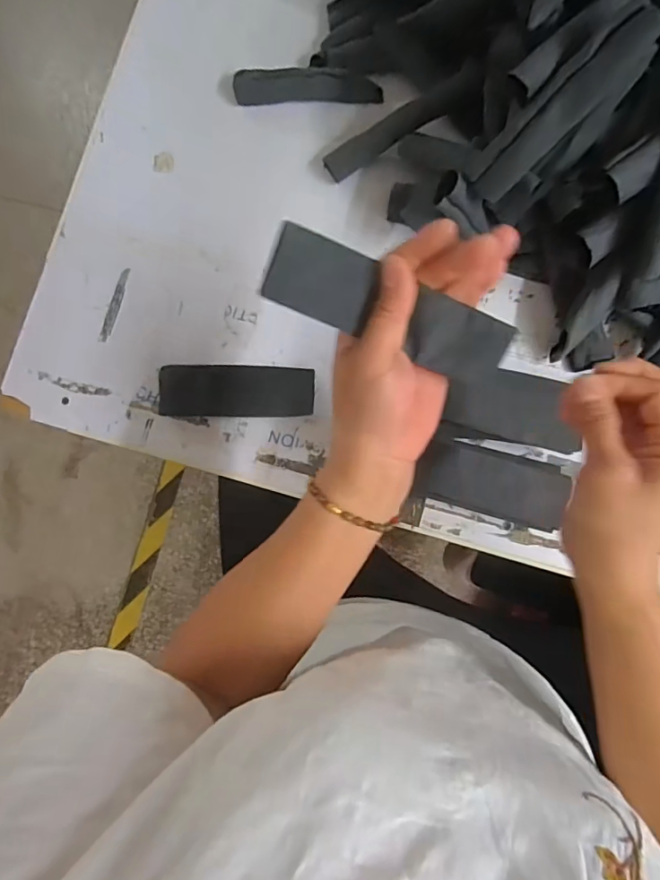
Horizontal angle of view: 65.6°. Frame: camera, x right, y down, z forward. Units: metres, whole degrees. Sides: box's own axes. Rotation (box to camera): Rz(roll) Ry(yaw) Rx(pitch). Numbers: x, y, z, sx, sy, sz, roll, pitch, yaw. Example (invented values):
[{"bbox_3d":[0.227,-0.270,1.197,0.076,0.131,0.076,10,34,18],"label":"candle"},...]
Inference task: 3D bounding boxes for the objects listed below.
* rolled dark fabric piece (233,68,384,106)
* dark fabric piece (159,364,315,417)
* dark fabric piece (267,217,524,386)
[{"bbox_3d":[-0.023,-0.368,0.530,0.151,0.020,0.029,1,83,5],"label":"rolled dark fabric piece"},{"bbox_3d":[-0.090,-0.050,0.496,0.147,0.015,0.052,0,83,5],"label":"dark fabric piece"},{"bbox_3d":[0.036,-0.075,0.296,0.146,0.008,0.042,22,105,-8],"label":"dark fabric piece"}]

